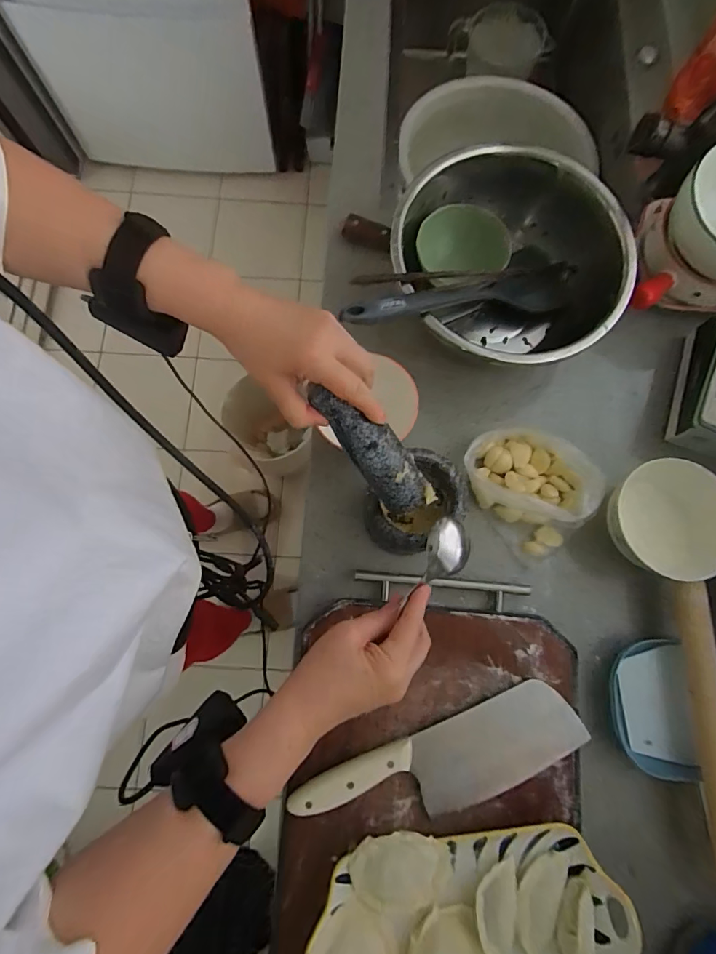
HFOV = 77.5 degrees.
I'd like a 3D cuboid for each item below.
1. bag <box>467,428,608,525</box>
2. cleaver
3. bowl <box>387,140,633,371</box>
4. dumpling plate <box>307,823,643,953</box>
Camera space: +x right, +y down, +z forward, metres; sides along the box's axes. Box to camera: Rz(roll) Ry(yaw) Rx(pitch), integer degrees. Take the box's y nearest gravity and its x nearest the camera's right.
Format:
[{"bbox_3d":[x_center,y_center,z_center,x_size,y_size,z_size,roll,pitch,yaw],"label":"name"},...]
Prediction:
[{"bbox_3d":[0.202,-0.001,0.518,0.157,0.053,0.104,25,78,5],"label":"bag"},{"bbox_3d":[0.085,0.290,0.442,0.287,0.021,0.080,-20,78,-5],"label":"cleaver"},{"bbox_3d":[0.175,-0.245,0.546,0.258,0.120,0.264,0,77,-1],"label":"bowl"},{"bbox_3d":[0.098,0.412,0.403,0.286,0.036,0.166,-3,77,-2],"label":"dumpling plate"}]

